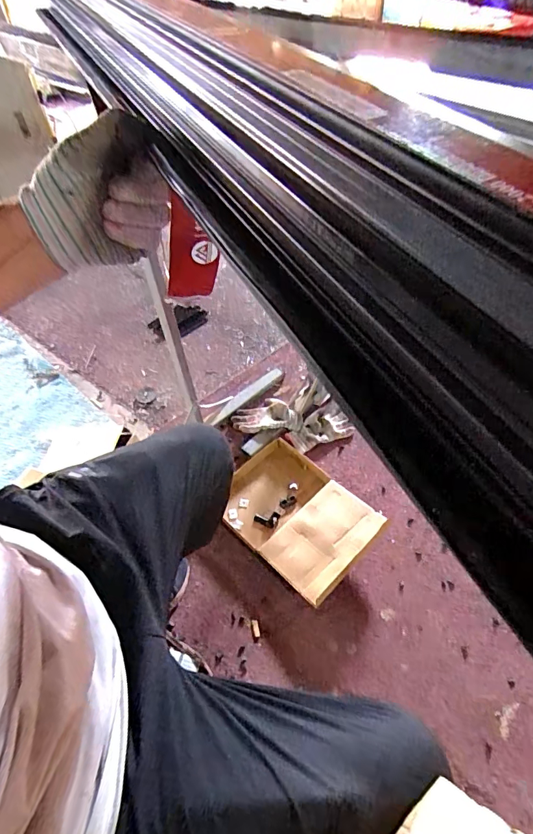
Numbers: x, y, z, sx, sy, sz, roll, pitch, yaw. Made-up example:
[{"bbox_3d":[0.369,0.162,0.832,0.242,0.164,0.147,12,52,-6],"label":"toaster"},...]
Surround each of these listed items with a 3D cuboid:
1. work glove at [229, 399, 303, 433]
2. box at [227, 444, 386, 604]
[{"bbox_3d":[0.000,-0.005,1.277,0.199,0.031,0.113,-3,49,4],"label":"work glove"},{"bbox_3d":[0.064,0.223,1.066,0.263,0.071,0.375,-38,55,-25],"label":"box"}]

